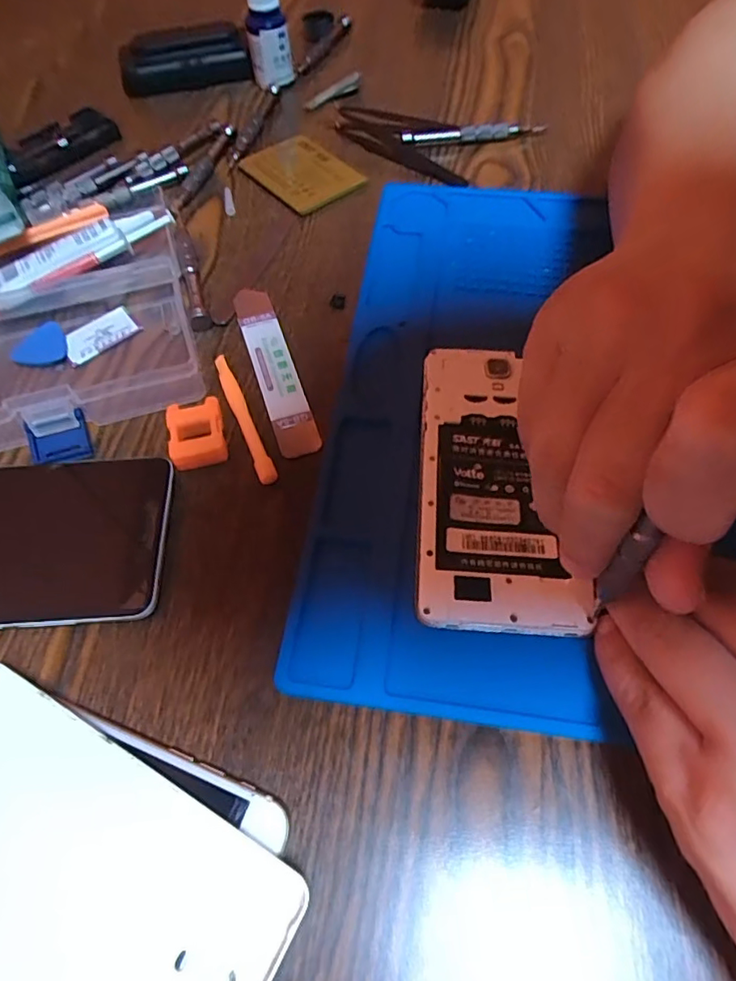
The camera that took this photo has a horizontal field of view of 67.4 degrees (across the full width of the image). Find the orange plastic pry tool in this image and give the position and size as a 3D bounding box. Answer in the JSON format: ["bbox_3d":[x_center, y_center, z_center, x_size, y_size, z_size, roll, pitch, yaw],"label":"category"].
[{"bbox_3d":[-0.062,-0.037,0.273,0.009,0.005,0.082,-22,62,-10],"label":"orange plastic pry tool"}]

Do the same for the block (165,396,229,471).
[{"bbox_3d":[-0.081,-0.027,0.263,0.025,0.011,0.035,-16,61,-7],"label":"block"}]

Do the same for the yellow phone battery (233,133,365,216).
[{"bbox_3d":[-0.045,-0.216,0.372,0.056,0.006,0.072,-36,65,-17],"label":"yellow phone battery"}]

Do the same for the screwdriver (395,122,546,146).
[{"bbox_3d":[0.072,-0.250,0.386,0.101,0.010,0.010,-5,60,-1],"label":"screwdriver"}]

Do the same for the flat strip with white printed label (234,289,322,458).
[{"bbox_3d":[-0.050,-0.067,0.290,0.020,0.004,0.118,-17,61,-8],"label":"flat strip with white printed label"}]

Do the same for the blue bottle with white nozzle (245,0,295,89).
[{"bbox_3d":[-0.077,-0.356,0.405,0.030,0.087,0.032,-9,60,-3],"label":"blue bottle with white nozzle"}]

